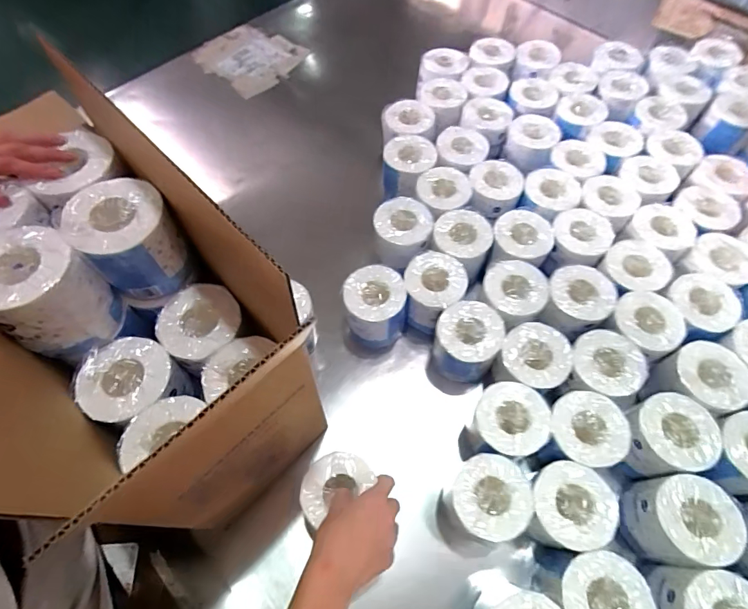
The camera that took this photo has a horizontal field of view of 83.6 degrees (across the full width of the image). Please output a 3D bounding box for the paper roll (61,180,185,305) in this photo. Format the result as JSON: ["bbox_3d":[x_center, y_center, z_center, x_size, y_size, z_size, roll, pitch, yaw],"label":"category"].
[{"bbox_3d":[-0.267,-0.069,0.474,0.094,0.114,0.089,0,63,0],"label":"paper roll"}]

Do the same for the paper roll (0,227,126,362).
[{"bbox_3d":[-0.338,-0.009,0.439,0.091,0.113,0.094,0,63,0],"label":"paper roll"}]

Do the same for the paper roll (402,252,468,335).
[{"bbox_3d":[0.097,-0.016,0.701,0.091,0.112,0.098,0,63,0],"label":"paper roll"}]

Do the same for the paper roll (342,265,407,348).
[{"bbox_3d":[0.002,0.009,0.685,0.096,0.106,0.103,0,63,0],"label":"paper roll"}]

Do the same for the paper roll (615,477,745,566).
[{"bbox_3d":[0.385,0.276,0.540,0.092,0.107,0.094,0,63,0],"label":"paper roll"}]

